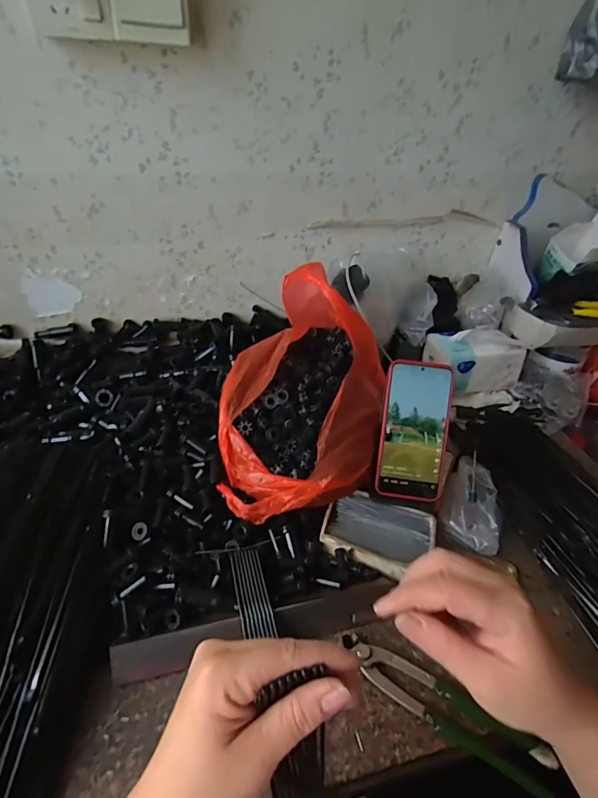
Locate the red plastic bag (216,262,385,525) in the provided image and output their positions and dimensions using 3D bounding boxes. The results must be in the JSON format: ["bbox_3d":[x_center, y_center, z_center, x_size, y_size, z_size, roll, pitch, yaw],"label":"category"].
[{"bbox_3d":[0.002,-0.017,0.525,0.200,0.189,0.285,8,37,9],"label":"red plastic bag"}]

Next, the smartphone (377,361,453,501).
[{"bbox_3d":[0.140,0.037,0.509,0.078,0.162,0.010,7,0,3],"label":"smartphone"}]

